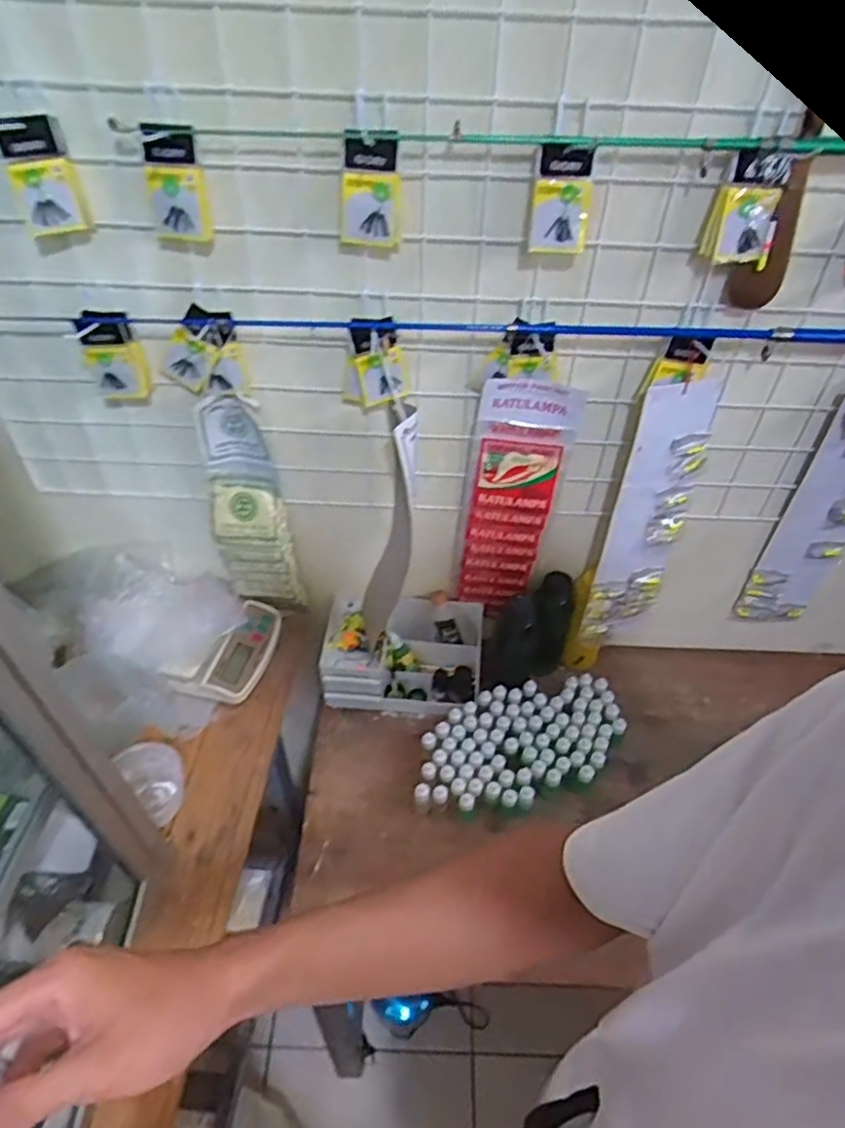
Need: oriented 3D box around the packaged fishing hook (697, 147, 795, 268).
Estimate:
[{"bbox_3d":[0.293,-0.318,0.624,0.061,0.112,0.017,-1,60,6],"label":"packaged fishing hook"}]

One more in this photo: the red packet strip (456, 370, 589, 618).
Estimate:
[{"bbox_3d":[0.117,-0.073,0.907,0.111,0.375,0.026,6,45,3],"label":"red packet strip"}]

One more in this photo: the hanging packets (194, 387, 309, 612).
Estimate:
[{"bbox_3d":[-0.222,-0.063,0.922,0.114,0.324,0.056,-7,46,-10],"label":"hanging packets"}]

